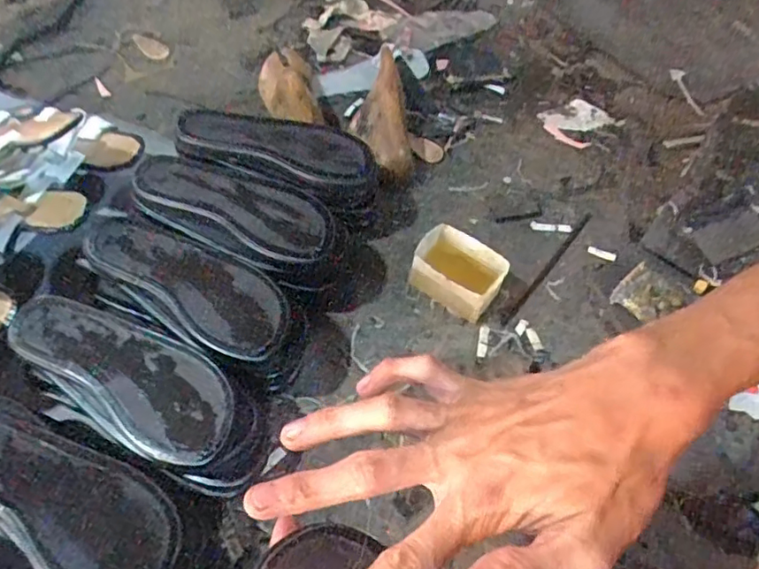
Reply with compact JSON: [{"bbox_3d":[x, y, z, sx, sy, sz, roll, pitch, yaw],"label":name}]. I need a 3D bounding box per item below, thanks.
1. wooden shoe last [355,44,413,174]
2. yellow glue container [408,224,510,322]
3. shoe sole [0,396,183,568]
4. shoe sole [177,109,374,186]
[{"bbox_3d":[0.002,-0.237,0.802,0.078,0.069,0.215,-2,57,-5],"label":"wooden shoe last"},{"bbox_3d":[0.093,-0.015,0.657,0.100,0.061,0.074,34,61,17],"label":"yellow glue container"},{"bbox_3d":[-0.251,0.155,0.436,0.224,0.025,0.088,27,59,14],"label":"shoe sole"},{"bbox_3d":[-0.120,-0.165,0.678,0.223,0.024,0.083,15,57,6],"label":"shoe sole"}]

